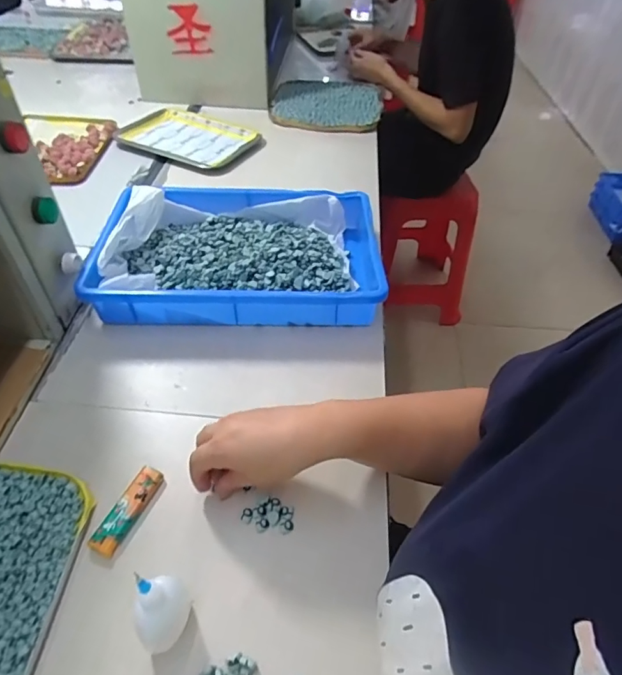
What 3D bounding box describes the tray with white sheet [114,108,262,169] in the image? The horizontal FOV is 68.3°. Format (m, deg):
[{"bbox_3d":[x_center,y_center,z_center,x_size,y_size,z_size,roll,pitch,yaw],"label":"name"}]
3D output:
[{"bbox_3d":[-0.255,-0.408,0.928,0.251,0.015,0.200,20,48,15],"label":"tray with white sheet"}]

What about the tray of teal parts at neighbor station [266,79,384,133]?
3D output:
[{"bbox_3d":[0.038,-0.551,1.073,0.252,0.021,0.281,6,45,-3],"label":"tray of teal parts at neighbor station"}]

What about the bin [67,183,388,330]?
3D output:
[{"bbox_3d":[-0.095,-0.116,0.628,0.363,0.072,0.245,4,45,-5],"label":"bin"}]

